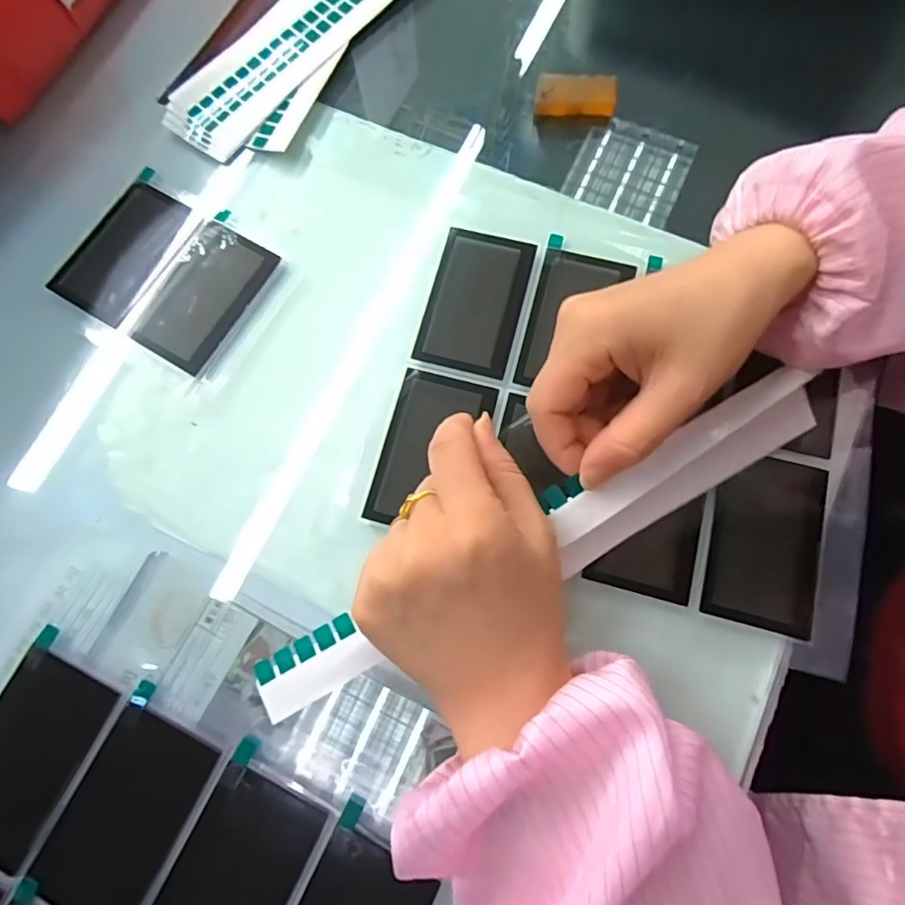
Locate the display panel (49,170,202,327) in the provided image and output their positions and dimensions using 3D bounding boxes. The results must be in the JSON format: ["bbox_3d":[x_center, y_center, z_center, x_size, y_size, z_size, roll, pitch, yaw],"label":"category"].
[{"bbox_3d":[-0.192,-0.122,0.314,0.057,0.004,0.089,30,79,8],"label":"display panel"}]

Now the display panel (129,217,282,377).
[{"bbox_3d":[-0.145,-0.092,0.306,0.052,0.004,0.085,29,79,8],"label":"display panel"}]

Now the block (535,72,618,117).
[{"bbox_3d":[0.075,-0.219,0.322,0.049,0.012,0.022,1,76,2],"label":"block"}]

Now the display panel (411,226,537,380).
[{"bbox_3d":[0.013,-0.086,0.299,0.052,0.004,0.084,14,77,5],"label":"display panel"}]

